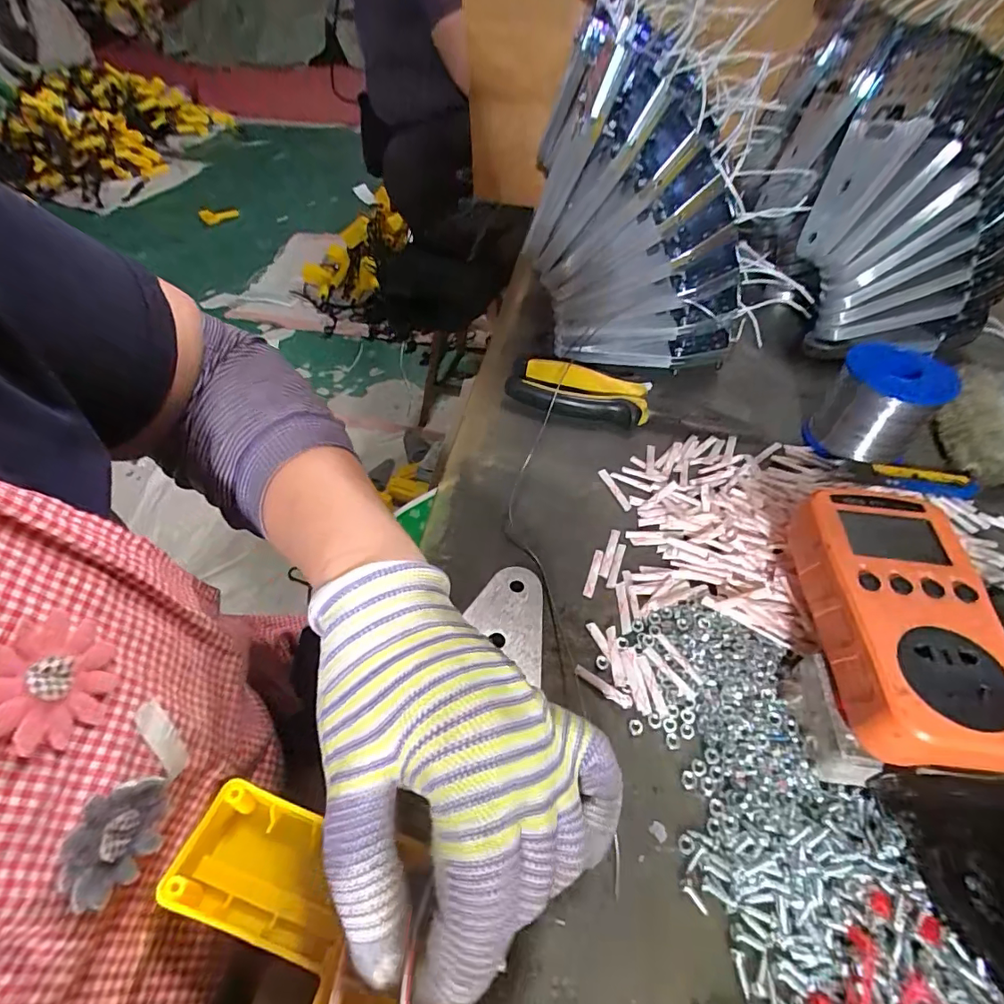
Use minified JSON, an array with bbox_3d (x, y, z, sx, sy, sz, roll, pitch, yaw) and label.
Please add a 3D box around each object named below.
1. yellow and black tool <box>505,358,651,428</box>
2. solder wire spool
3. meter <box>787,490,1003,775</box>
[{"bbox_3d":[0.058,-0.083,0.389,0.106,0.024,0.044,13,54,10],"label":"yellow and black tool"},{"bbox_3d":[0.258,-0.067,0.347,0.061,0.063,0.063,35,60,24],"label":"solder wire spool"},{"bbox_3d":[0.180,0.051,0.230,0.065,0.031,0.126,5,53,5],"label":"meter"}]

